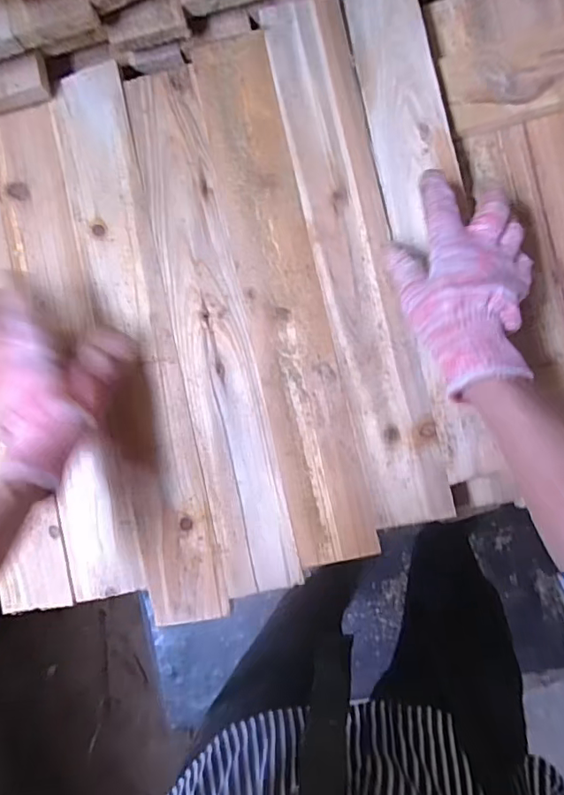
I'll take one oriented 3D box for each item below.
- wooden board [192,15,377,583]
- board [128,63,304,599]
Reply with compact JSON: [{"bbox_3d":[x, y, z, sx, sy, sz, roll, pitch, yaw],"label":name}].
[{"bbox_3d":[0.002,-0.095,0.467,0.071,0.013,0.484,-13,88,4],"label":"wooden board"},{"bbox_3d":[-0.073,-0.063,0.472,0.087,0.012,0.482,-14,88,4],"label":"board"}]

